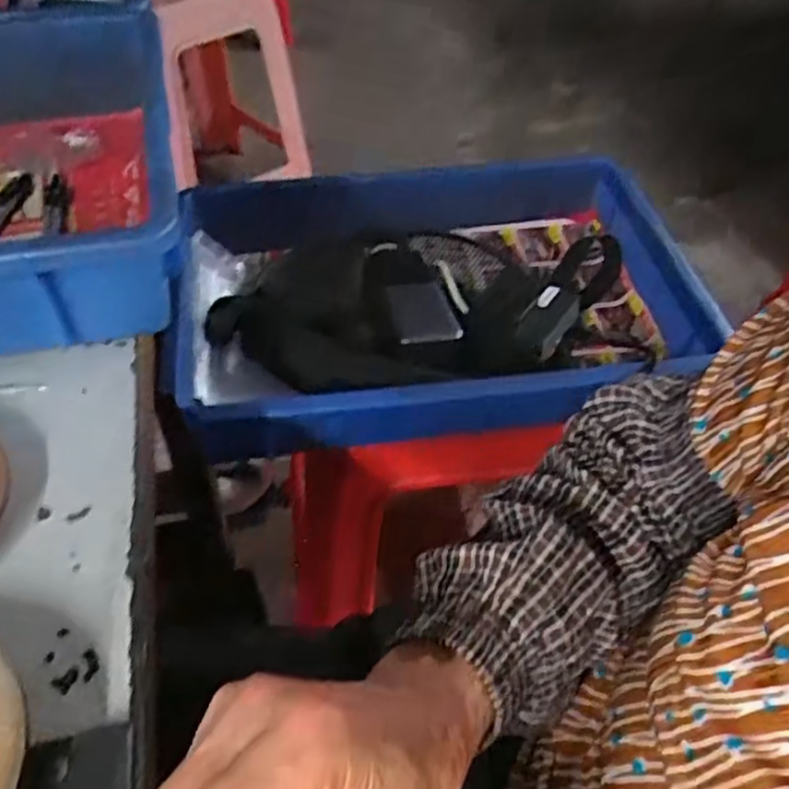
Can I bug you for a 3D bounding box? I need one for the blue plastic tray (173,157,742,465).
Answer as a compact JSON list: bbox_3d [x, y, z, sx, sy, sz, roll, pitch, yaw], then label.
[{"bbox_3d":[0.027,-0.091,0.651,0.413,0.079,0.306,-5,48,-9],"label":"blue plastic tray"}]

